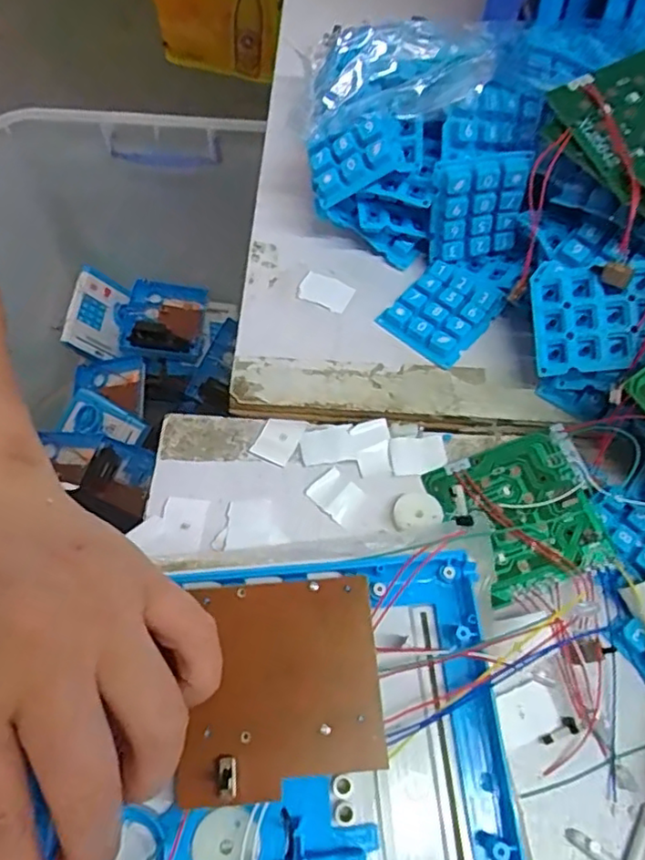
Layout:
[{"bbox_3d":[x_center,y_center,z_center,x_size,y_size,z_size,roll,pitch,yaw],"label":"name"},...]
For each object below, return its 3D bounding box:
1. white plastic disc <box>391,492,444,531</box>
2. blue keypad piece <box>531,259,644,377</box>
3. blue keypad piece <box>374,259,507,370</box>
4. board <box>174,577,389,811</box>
[{"bbox_3d":[0.046,0.040,0.301,0.024,0.007,0.020,0,62,-1],"label":"white plastic disc"},{"bbox_3d":[0.132,-0.057,0.299,0.057,0.009,0.055,-4,84,21],"label":"blue keypad piece"},{"bbox_3d":[0.066,-0.066,0.341,0.046,0.009,0.055,38,68,18],"label":"blue keypad piece"},{"bbox_3d":[-0.015,0.093,0.228,0.070,0.004,0.073,-4,63,-2],"label":"board"}]

